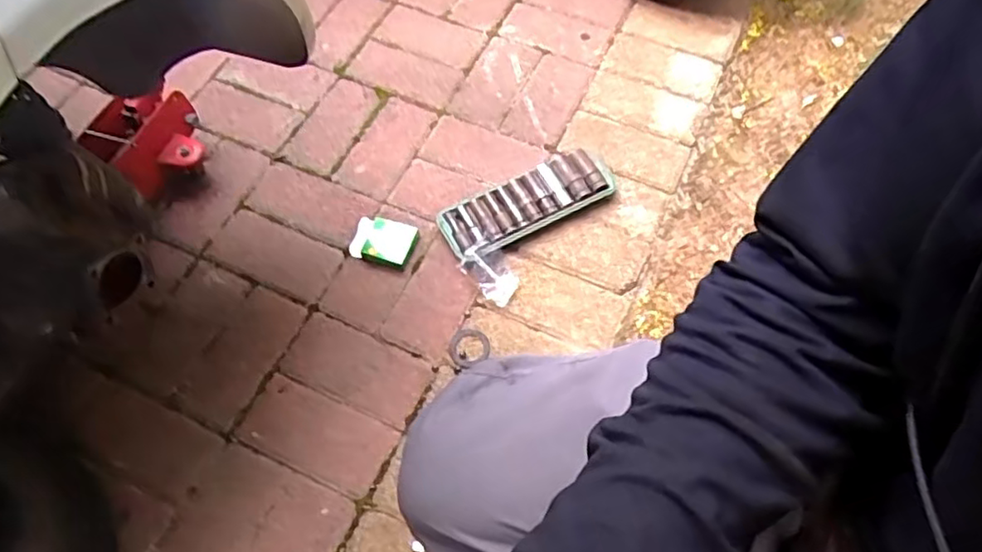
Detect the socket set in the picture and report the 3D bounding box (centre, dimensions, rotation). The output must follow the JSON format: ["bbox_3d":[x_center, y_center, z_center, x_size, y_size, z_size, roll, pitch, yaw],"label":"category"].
[{"bbox_3d":[0.056,-0.111,0.965,0.268,0.032,0.099,-26,63,-10],"label":"socket set"}]

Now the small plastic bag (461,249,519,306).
[{"bbox_3d":[0.002,-0.007,0.912,0.062,0.035,0.081,-41,67,-17],"label":"small plastic bag"}]

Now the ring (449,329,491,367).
[{"bbox_3d":[-0.029,0.096,0.879,0.055,0.006,0.056,-1,61,3],"label":"ring"}]

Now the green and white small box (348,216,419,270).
[{"bbox_3d":[-0.154,-0.052,0.941,0.087,0.023,0.074,12,63,10],"label":"green and white small box"}]

